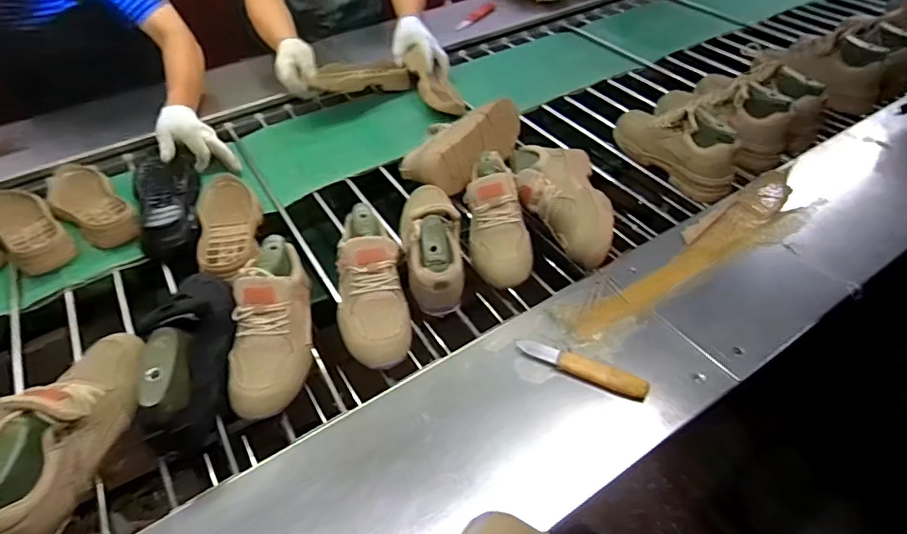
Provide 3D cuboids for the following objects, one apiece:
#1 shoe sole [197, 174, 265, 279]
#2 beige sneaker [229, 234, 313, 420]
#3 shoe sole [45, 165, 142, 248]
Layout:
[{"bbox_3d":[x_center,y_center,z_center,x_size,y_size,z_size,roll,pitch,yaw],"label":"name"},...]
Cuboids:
[{"bbox_3d":[-0.380,-0.074,0.894,0.098,0.034,0.276,-14,48,-13],"label":"shoe sole"},{"bbox_3d":[-0.239,0.072,0.694,0.086,0.110,0.254,-3,46,-2],"label":"beige sneaker"},{"bbox_3d":[-0.647,-0.111,0.929,0.098,0.034,0.276,-35,55,-28],"label":"shoe sole"}]

